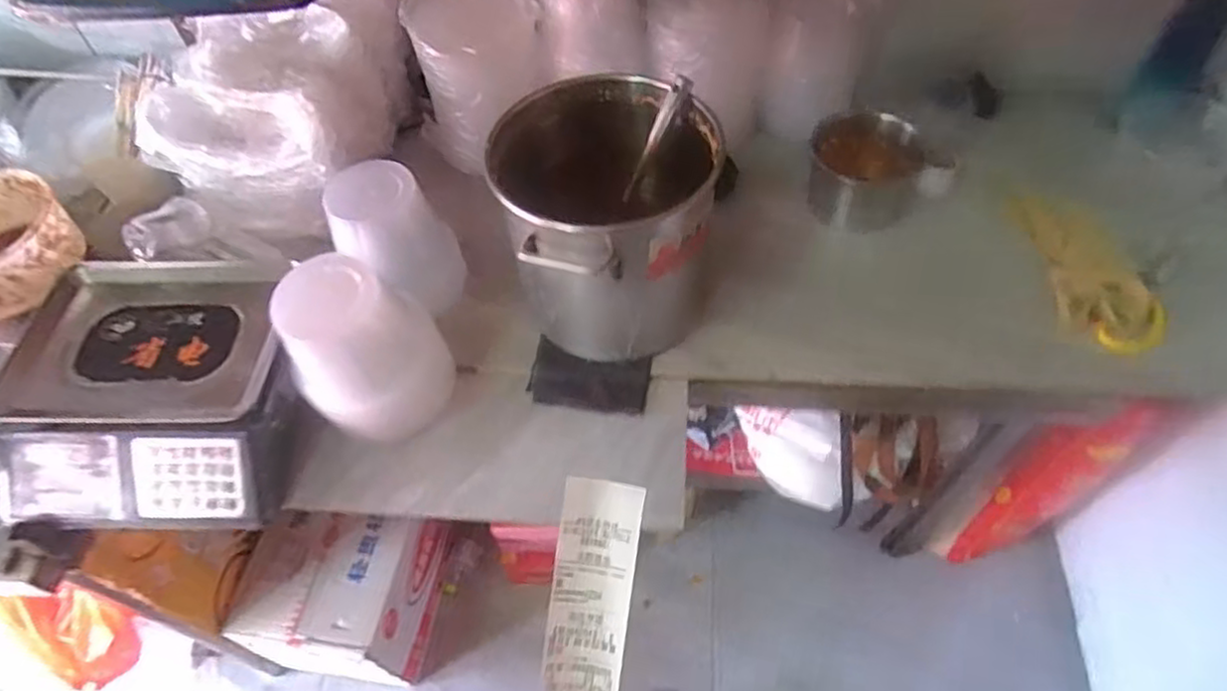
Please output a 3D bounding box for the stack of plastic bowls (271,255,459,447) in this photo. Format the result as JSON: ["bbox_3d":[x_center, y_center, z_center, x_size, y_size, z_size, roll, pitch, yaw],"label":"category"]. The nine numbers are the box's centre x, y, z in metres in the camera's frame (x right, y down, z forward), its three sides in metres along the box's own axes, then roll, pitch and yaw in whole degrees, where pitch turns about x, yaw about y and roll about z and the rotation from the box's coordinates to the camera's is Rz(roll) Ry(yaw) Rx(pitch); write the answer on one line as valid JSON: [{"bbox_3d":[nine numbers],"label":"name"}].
[{"bbox_3d":[-0.270,0.005,0.814,0.155,0.226,0.132,-24,56,-14],"label":"stack of plastic bowls"}]

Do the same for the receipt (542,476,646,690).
[{"bbox_3d":[-0.015,0.165,0.461,0.051,0.013,0.151,8,82,3],"label":"receipt"}]

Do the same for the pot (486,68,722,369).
[{"bbox_3d":[-0.005,-0.139,0.873,0.243,0.281,0.223,-2,54,2],"label":"pot"}]

